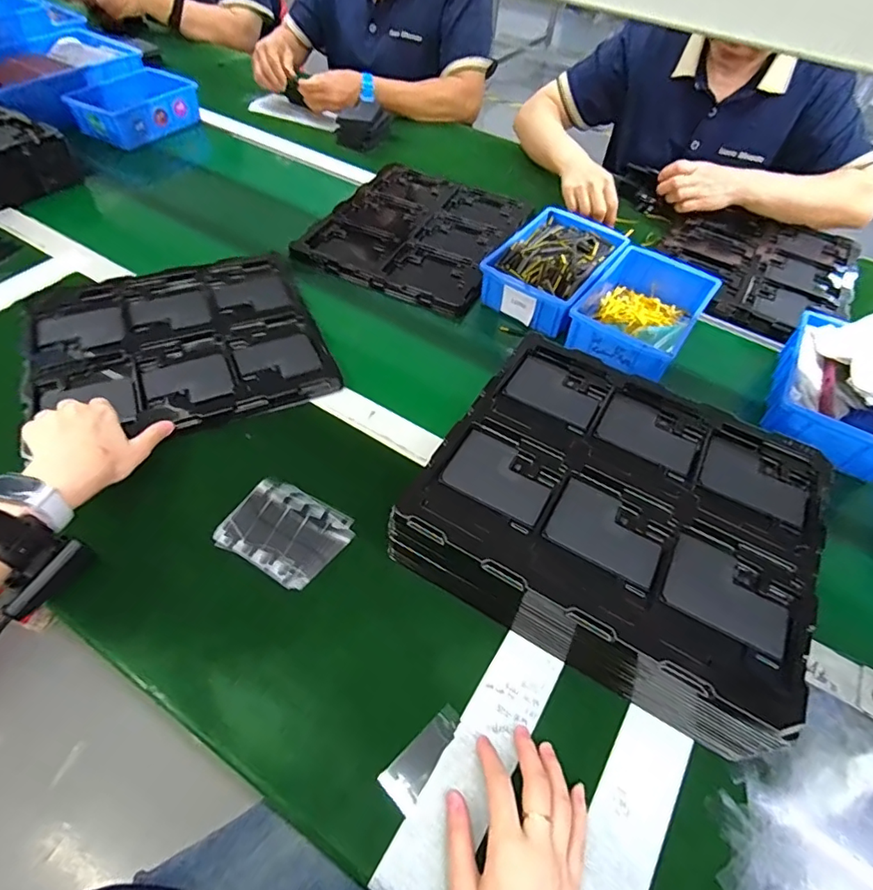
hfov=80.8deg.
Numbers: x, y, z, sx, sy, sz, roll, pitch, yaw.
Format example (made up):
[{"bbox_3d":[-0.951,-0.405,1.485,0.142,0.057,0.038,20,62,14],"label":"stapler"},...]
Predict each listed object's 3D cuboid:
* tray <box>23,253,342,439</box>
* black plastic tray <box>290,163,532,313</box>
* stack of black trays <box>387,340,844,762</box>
[{"bbox_3d":[-0.308,-0.126,0.619,0.311,0.019,0.284,-19,57,-18],"label":"tray"},{"bbox_3d":[-0.023,-0.344,0.823,0.284,0.024,0.332,23,55,12],"label":"black plastic tray"},{"bbox_3d":[0.164,0.059,0.479,0.315,0.083,0.295,27,56,15],"label":"stack of black trays"}]

